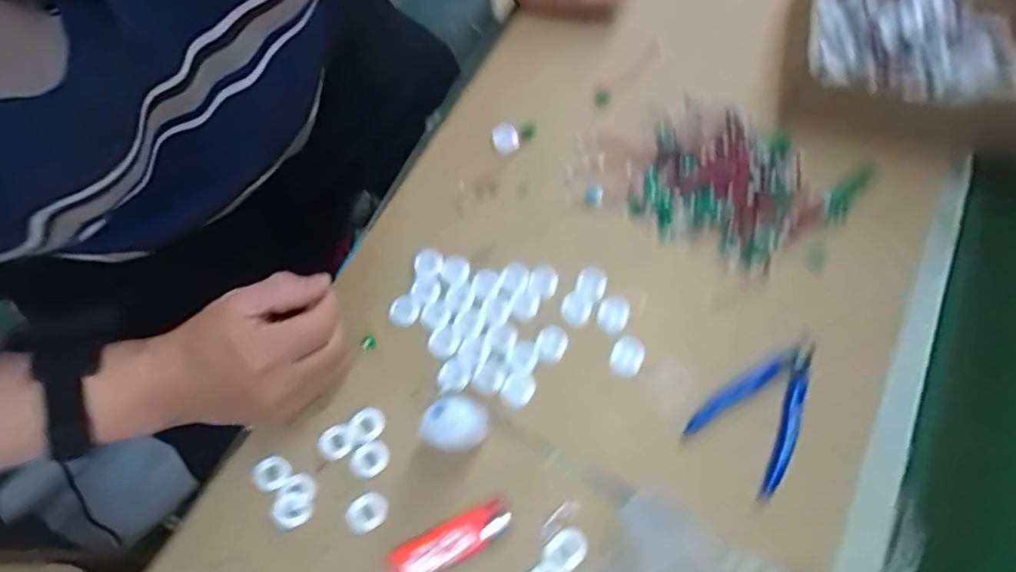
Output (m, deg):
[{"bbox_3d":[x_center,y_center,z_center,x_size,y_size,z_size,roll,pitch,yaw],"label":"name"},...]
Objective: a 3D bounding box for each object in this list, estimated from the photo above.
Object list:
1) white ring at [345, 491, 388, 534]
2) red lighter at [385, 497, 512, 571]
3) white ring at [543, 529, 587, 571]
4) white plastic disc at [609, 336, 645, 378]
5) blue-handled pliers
[{"bbox_3d":[-0.100,0.160,0.414,0.029,0.009,0.025,-32,70,-11],"label":"white ring"},{"bbox_3d":[-0.039,0.173,0.394,0.085,0.012,0.025,-26,69,-8],"label":"red lighter"},{"bbox_3d":[0.038,0.177,0.392,0.030,0.005,0.023,-35,70,-12],"label":"white ring"},{"bbox_3d":[0.090,0.053,0.443,0.024,0.005,0.032,12,69,7],"label":"white plastic disc"},{"bbox_3d":[0.187,0.086,0.418,0.067,0.018,0.108,41,75,17],"label":"blue-handled pliers"}]

